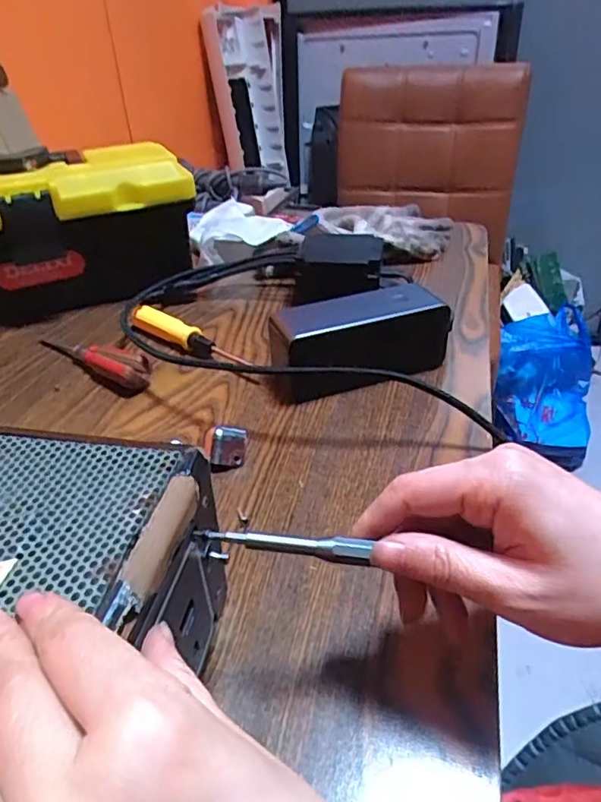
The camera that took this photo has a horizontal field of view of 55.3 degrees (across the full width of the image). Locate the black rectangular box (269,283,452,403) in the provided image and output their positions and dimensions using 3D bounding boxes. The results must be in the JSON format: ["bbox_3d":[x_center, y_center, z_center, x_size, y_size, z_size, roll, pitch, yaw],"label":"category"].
[{"bbox_3d":[0.047,-0.046,0.442,0.145,0.059,0.064,-11,36,-11],"label":"black rectangular box"}]

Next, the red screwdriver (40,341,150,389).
[{"bbox_3d":[-0.175,-0.041,0.476,0.137,0.027,0.022,23,43,32],"label":"red screwdriver"}]

